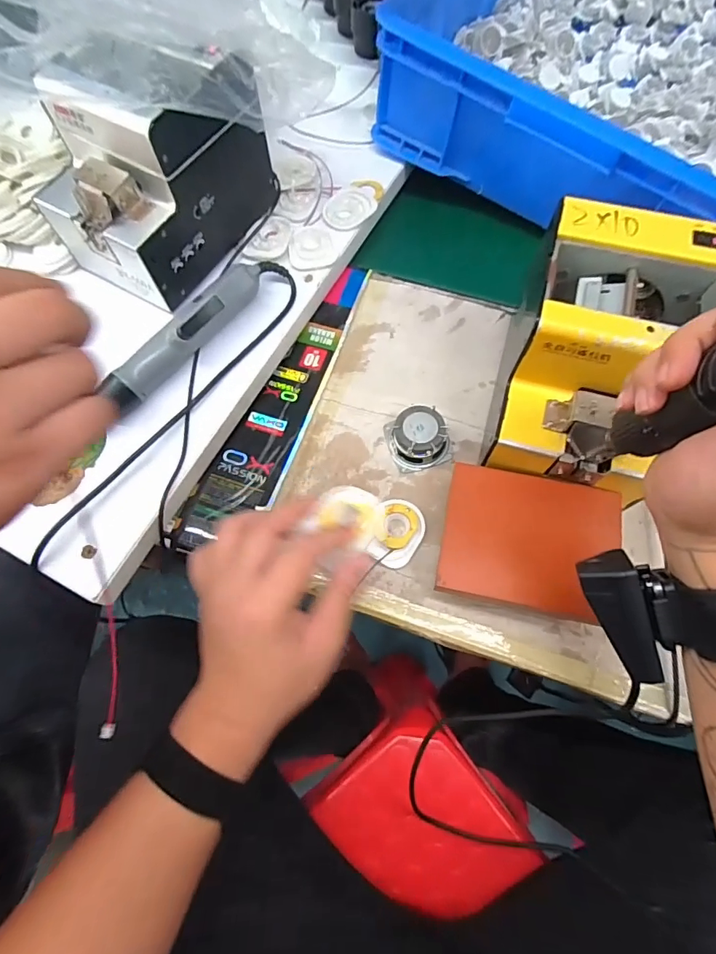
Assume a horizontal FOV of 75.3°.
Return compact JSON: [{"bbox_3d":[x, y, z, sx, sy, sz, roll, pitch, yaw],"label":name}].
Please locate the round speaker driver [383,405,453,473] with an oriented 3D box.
[{"bbox_3d":[0.057,-0.037,0.425,0.054,0.032,0.051,0,68,1],"label":"round speaker driver"}]

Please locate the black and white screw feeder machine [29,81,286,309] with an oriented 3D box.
[{"bbox_3d":[-0.180,-0.279,0.431,0.125,0.142,0.196,39,74,15],"label":"black and white screw feeder machine"}]

